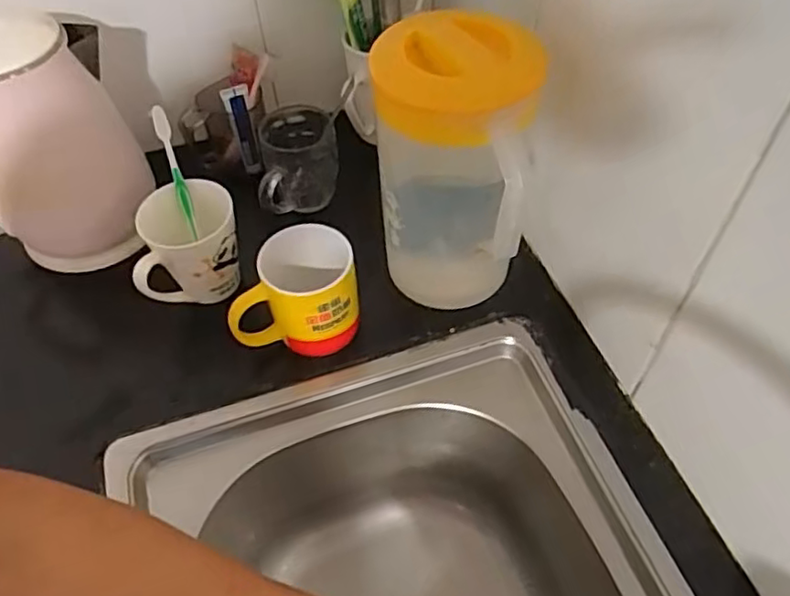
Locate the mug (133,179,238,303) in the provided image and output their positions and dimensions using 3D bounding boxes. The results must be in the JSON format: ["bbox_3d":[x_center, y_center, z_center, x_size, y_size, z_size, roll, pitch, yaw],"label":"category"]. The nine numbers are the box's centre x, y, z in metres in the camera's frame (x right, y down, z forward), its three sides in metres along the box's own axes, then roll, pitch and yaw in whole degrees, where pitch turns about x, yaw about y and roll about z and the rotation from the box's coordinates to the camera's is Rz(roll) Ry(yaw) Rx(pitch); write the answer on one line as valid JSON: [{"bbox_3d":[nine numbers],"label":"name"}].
[{"bbox_3d":[-0.193,-0.046,0.594,0.096,0.094,0.080,-22,55,-14],"label":"mug"}]

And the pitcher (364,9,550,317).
[{"bbox_3d":[0.045,-0.104,0.550,0.111,0.245,0.110,-5,52,-2],"label":"pitcher"}]

